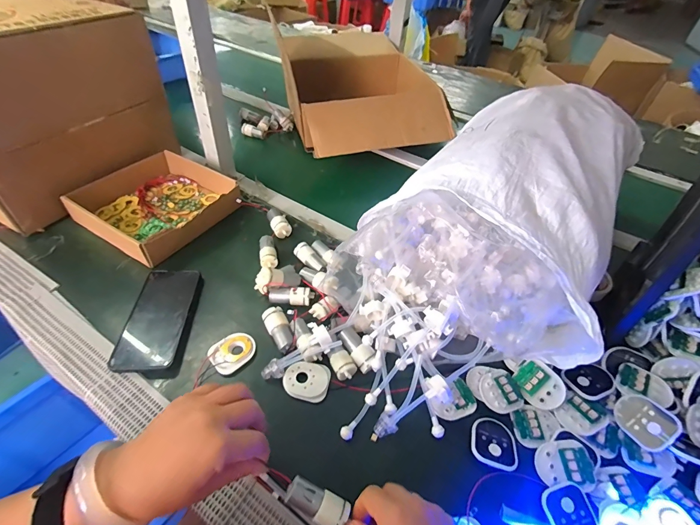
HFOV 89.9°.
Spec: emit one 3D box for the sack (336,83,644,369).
[{"bbox_3d":[0.231,-0.089,0.557,0.323,0.208,0.427,22,47,14],"label":"sack"}]

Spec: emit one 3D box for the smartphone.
[{"bbox_3d":[-0.264,0.077,0.487,0.074,0.017,0.159,1,45,-6],"label":"smartphone"}]

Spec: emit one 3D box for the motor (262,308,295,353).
[{"bbox_3d":[-0.097,0.092,0.482,0.030,0.023,0.061,-22,52,-26],"label":"motor"}]

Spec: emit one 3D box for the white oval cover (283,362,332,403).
[{"bbox_3d":[-0.054,0.152,0.449,0.055,0.013,0.047,13,54,2],"label":"white oval cover"}]

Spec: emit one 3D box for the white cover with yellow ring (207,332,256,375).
[{"bbox_3d":[-0.156,0.118,0.465,0.057,0.010,0.048,-31,56,-32],"label":"white cover with yellow ring"}]

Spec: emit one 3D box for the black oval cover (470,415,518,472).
[{"bbox_3d":[0.167,0.208,0.406,0.050,0.009,0.056,15,45,8],"label":"black oval cover"}]

